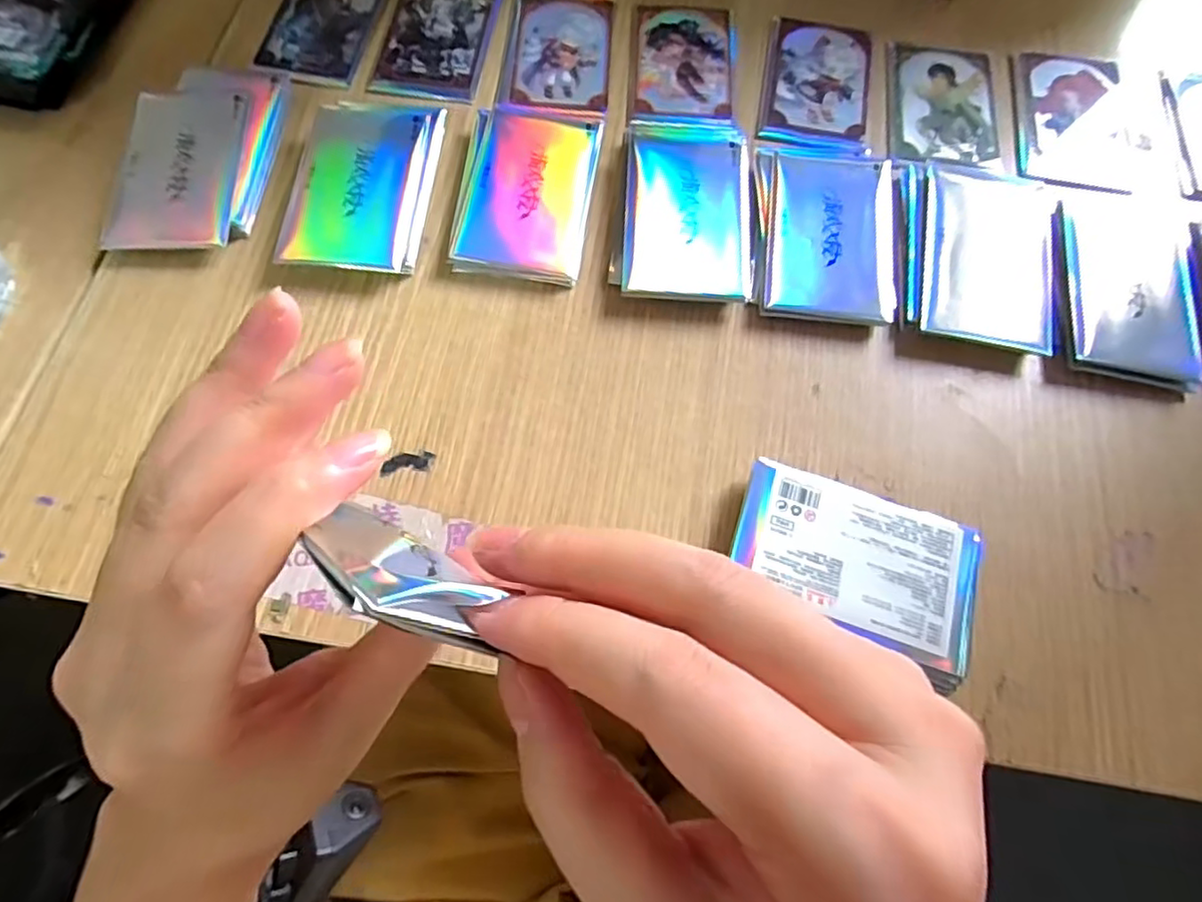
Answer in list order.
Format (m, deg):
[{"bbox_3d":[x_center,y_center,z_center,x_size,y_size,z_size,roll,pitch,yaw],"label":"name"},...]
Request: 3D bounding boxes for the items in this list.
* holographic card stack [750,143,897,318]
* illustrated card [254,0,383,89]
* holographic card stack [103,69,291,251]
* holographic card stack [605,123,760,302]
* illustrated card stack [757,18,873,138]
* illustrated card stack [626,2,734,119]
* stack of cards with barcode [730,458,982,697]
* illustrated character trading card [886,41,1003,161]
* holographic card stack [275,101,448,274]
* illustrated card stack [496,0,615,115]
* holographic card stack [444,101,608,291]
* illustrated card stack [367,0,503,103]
[{"bbox_3d":[0.110,-0.107,0.318,0.068,0.013,0.094,6,69,1],"label":"holographic card stack"},{"bbox_3d":[-0.158,-0.243,0.364,0.055,0.005,0.093,10,70,-1],"label":"illustrated card"},{"bbox_3d":[-0.202,-0.152,0.325,0.068,0.014,0.120,5,69,1],"label":"holographic card stack"},{"bbox_3d":[0.041,-0.123,0.321,0.066,0.013,0.105,2,69,0],"label":"holographic card stack"},{"bbox_3d":[0.122,-0.212,0.362,0.058,0.004,0.090,10,69,3],"label":"illustrated card stack"},{"bbox_3d":[0.047,-0.223,0.364,0.058,0.004,0.087,4,69,1],"label":"illustrated card stack"},{"bbox_3d":[0.103,0.045,0.260,0.097,0.015,0.058,21,70,7],"label":"stack of cards with barcode"},{"bbox_3d":[0.190,-0.196,0.356,0.059,0.004,0.083,7,69,2],"label":"illustrated character trading card"},{"bbox_3d":[-0.118,-0.132,0.319,0.063,0.016,0.093,6,69,2],"label":"holographic card stack"},{"bbox_3d":[-0.023,-0.227,0.363,0.058,0.005,0.099,4,69,1],"label":"illustrated card stack"},{"bbox_3d":[-0.037,-0.131,0.323,0.065,0.012,0.098,6,69,2],"label":"holographic card stack"},{"bbox_3d":[-0.092,-0.238,0.364,0.059,0.004,0.093,9,69,3],"label":"illustrated card stack"}]

